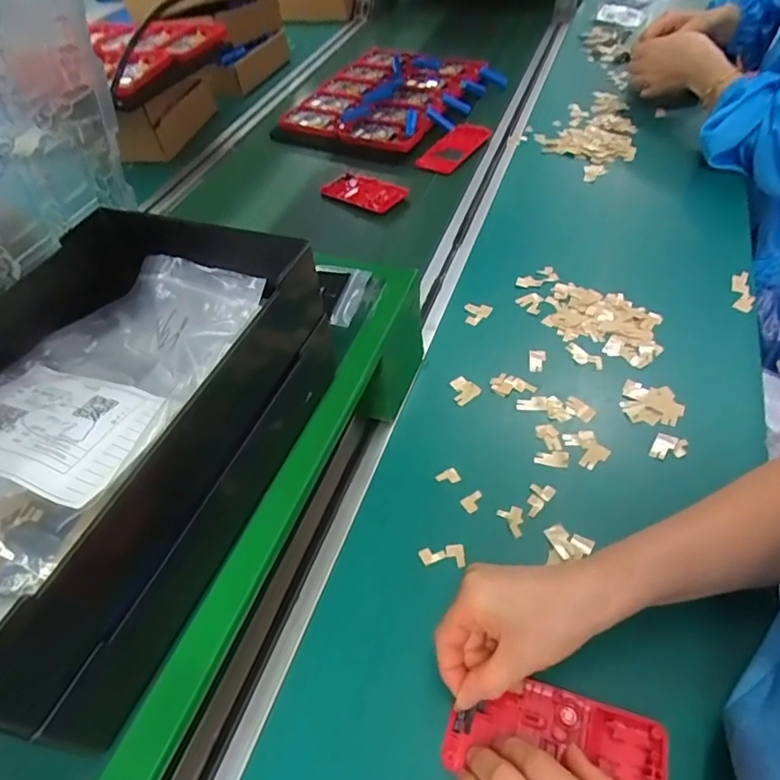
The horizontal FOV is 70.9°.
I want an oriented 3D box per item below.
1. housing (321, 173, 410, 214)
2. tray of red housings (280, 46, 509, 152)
[{"bbox_3d":[-0.038,-0.282,0.780,0.122,0.015,0.068,29,58,27],"label":"housing"},{"bbox_3d":[0.004,-0.524,0.971,0.302,0.032,0.343,23,55,23],"label":"tray of red housings"}]

